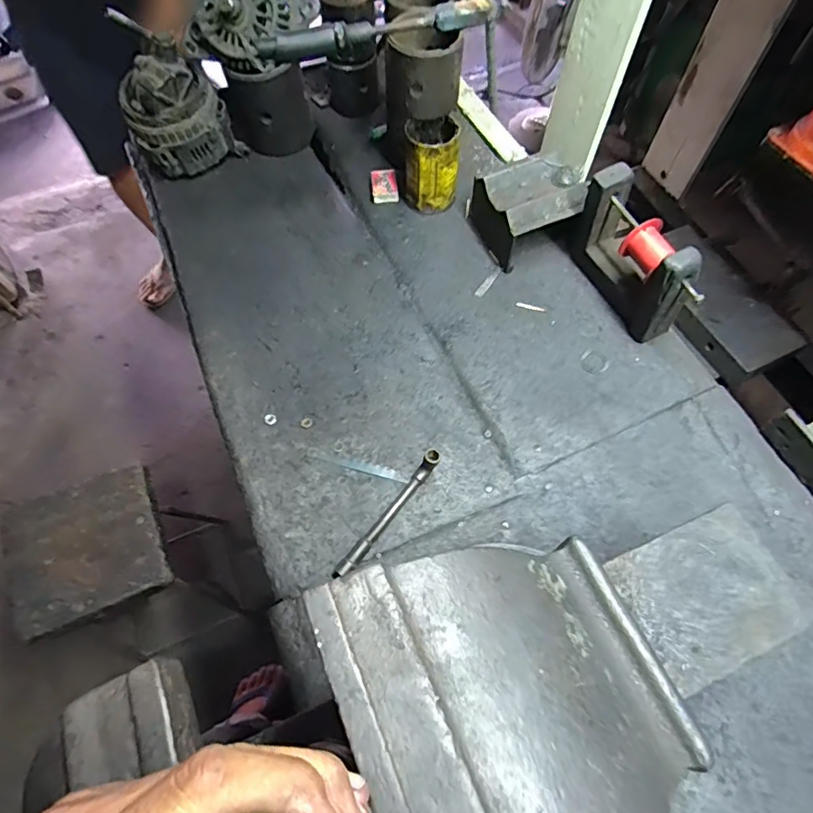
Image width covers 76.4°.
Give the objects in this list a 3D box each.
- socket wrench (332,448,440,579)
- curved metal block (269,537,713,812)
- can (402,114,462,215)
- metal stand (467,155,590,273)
[{"bbox_3d":[-0.020,0.112,0.545,0.016,0.035,0.160,37,68,17],"label":"socket wrench"},{"bbox_3d":[0.060,0.163,0.277,0.194,0.092,0.188,-22,65,-11],"label":"curved metal block"},{"bbox_3d":[0.036,-0.341,0.735,0.073,0.112,0.074,0,63,0],"label":"can"},{"bbox_3d":[0.165,-0.269,0.703,0.130,0.089,0.118,-18,64,-9],"label":"metal stand"}]

